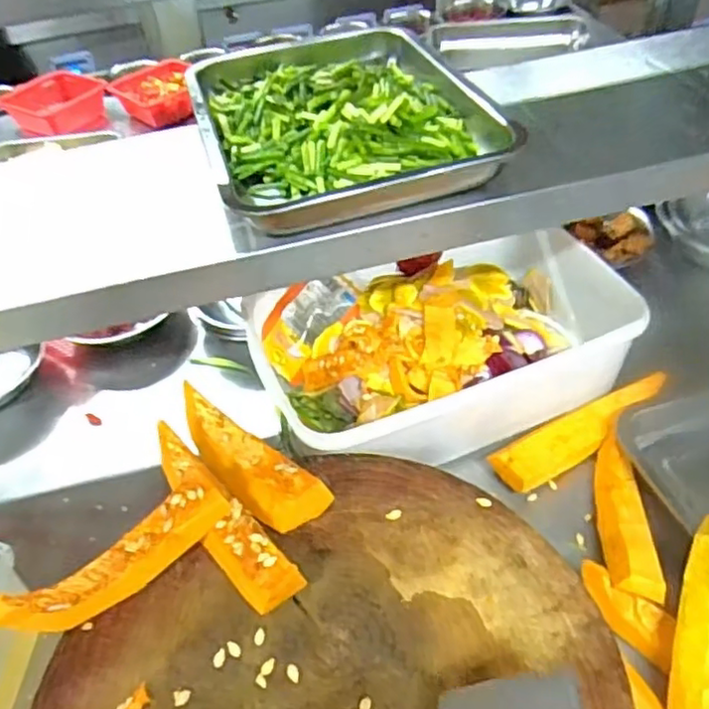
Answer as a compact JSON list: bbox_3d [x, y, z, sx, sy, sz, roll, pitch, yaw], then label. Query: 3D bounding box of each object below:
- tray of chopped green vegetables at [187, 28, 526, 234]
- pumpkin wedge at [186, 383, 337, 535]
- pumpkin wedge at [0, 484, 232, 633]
[{"bbox_3d":[-0.023,-0.250,0.655,0.250,0.052,0.334,-15,45,-8],"label":"tray of chopped green vegetables"},{"bbox_3d":[-0.095,0.087,0.561,0.053,0.040,0.179,-37,52,-27],"label":"pumpkin wedge"},{"bbox_3d":[-0.176,0.155,0.492,0.171,0.042,0.034,-29,49,-21],"label":"pumpkin wedge"}]

